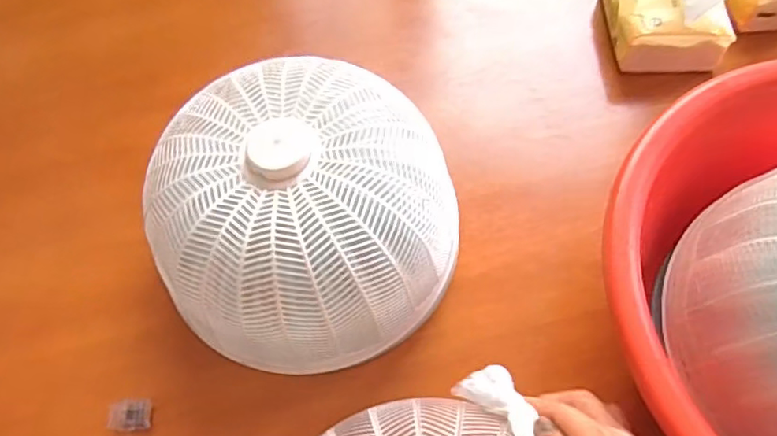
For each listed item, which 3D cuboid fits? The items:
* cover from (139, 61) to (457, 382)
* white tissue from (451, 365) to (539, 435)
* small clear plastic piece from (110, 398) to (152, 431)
[{"bbox_3d":[-0.059,0.001,0.459,0.228,0.141,0.204,-16,62,-5],"label":"cover"},{"bbox_3d":[0.072,0.114,0.376,0.056,0.018,0.031,35,69,20],"label":"white tissue"},{"bbox_3d":[-0.195,0.149,0.455,0.025,0.025,0.020,-7,61,0],"label":"small clear plastic piece"}]

